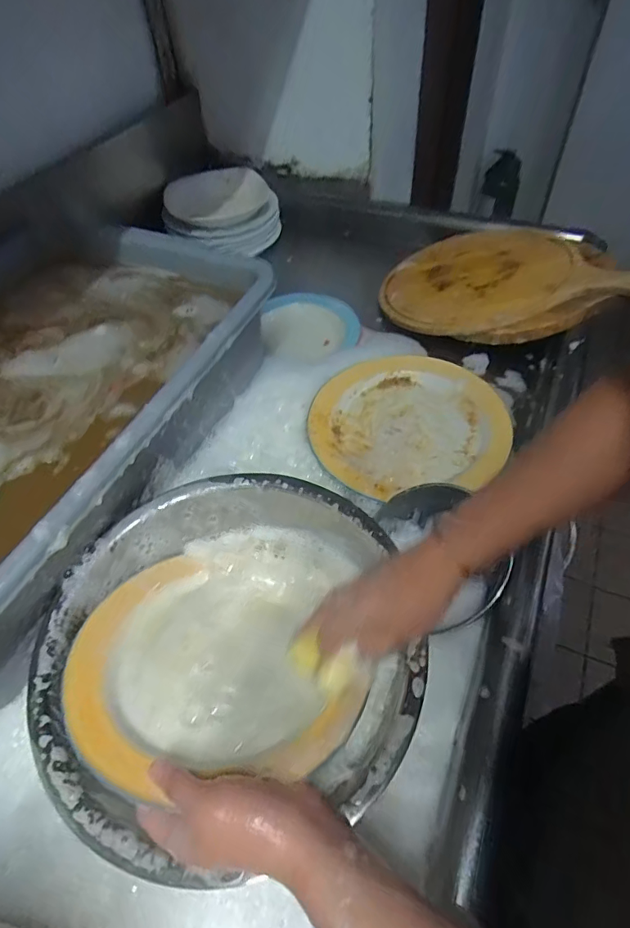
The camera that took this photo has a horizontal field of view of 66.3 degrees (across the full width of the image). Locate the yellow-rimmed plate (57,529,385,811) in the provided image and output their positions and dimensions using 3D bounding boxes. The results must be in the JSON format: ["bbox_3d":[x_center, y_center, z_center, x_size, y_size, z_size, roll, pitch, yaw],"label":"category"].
[{"bbox_3d":[-0.085,0.157,0.446,0.251,0.031,0.239,0,39,0],"label":"yellow-rimmed plate"}]

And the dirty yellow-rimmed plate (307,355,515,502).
[{"bbox_3d":[0.120,-0.057,0.630,0.247,0.026,0.225,-2,52,2],"label":"dirty yellow-rimmed plate"}]

